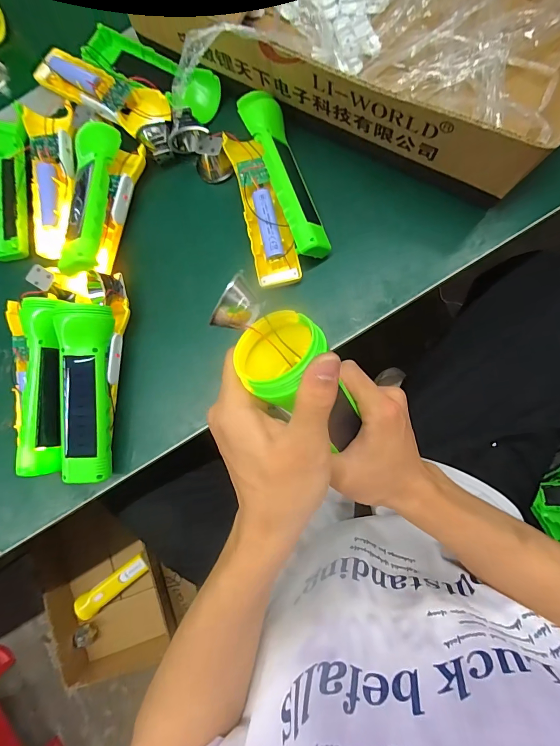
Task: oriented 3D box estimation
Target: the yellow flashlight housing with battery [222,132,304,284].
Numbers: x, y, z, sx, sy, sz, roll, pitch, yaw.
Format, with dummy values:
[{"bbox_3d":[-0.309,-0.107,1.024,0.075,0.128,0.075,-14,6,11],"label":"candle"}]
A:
[{"bbox_3d":[-0.016,-0.159,0.350,0.041,0.031,0.151,-14,82,3],"label":"yellow flashlight housing with battery"}]

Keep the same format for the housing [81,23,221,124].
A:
[{"bbox_3d":[-0.139,-0.321,0.382,0.169,0.034,0.055,33,87,8],"label":"housing"}]

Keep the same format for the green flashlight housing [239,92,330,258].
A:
[{"bbox_3d":[0.007,-0.190,0.346,0.038,0.041,0.166,-22,82,2],"label":"green flashlight housing"}]

